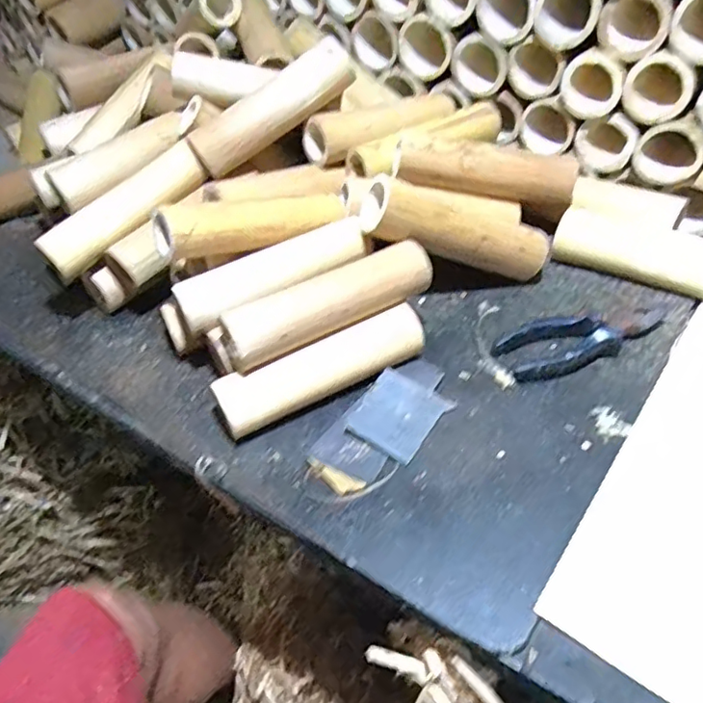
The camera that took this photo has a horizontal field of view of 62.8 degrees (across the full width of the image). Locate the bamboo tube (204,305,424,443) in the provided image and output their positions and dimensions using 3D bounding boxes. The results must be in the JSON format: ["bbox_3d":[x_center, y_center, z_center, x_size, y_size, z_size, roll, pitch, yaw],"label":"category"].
[{"bbox_3d":[-0.022,0.014,0.488,0.182,0.044,0.035,-25,52,-14],"label":"bamboo tube"}]

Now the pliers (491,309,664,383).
[{"bbox_3d":[0.205,-0.012,0.510,0.148,0.024,0.054,-17,51,-7],"label":"pliers"}]

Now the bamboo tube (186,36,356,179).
[{"bbox_3d":[-0.082,-0.255,0.604,0.184,0.043,0.044,-35,54,0],"label":"bamboo tube"}]

